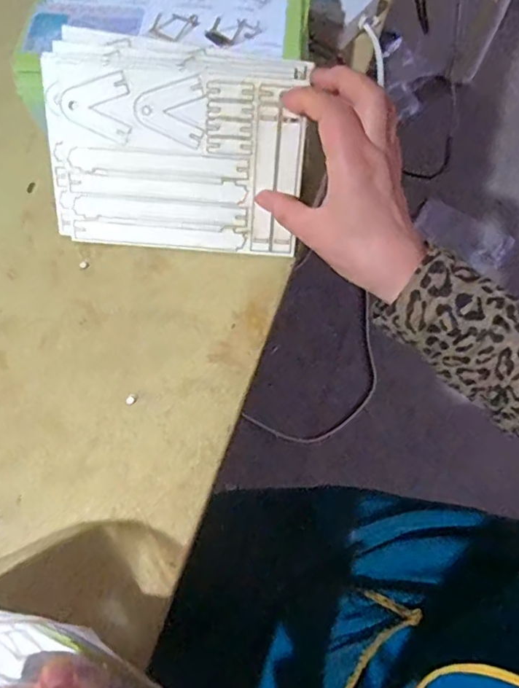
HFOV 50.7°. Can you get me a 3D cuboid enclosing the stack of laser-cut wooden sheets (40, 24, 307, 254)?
[{"bbox_3d":[-0.062,-0.148,0.415,0.184,0.147,0.018,5,26,0],"label":"stack of laser-cut wooden sheets"}]

